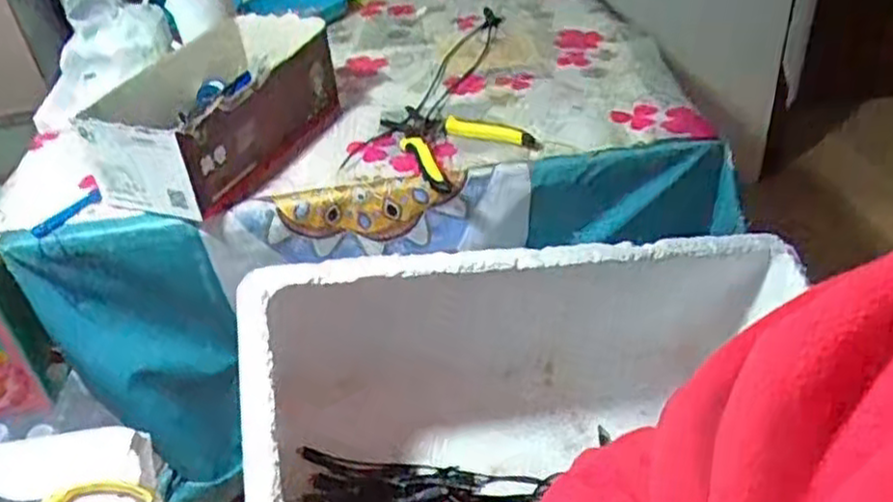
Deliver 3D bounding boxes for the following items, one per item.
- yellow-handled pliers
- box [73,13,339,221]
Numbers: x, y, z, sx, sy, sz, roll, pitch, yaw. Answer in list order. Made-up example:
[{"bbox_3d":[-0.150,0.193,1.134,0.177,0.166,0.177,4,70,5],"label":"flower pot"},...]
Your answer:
[{"bbox_3d":[0.012,-0.122,0.769,0.122,0.013,0.144,-18,40,-16],"label":"yellow-handled pliers"},{"bbox_3d":[-0.224,-0.144,0.757,0.147,0.101,0.241,11,41,20],"label":"box"}]

